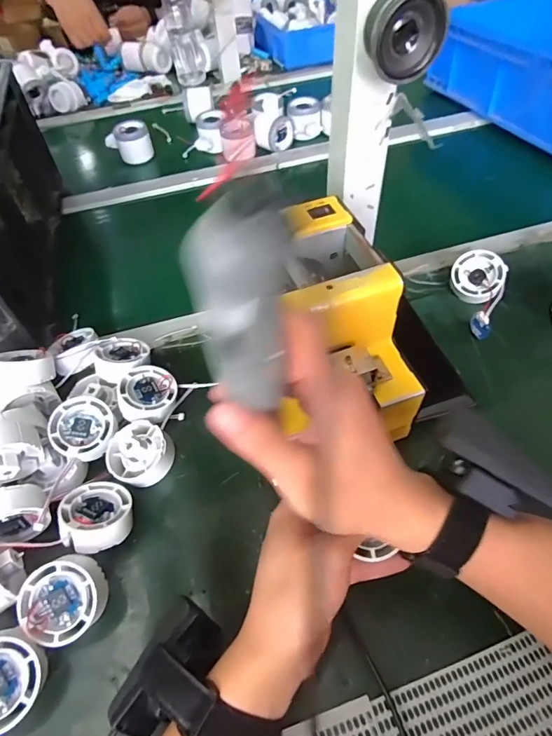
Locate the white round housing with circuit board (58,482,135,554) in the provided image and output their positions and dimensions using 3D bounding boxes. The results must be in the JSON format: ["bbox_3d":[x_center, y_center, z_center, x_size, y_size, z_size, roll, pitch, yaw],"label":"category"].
[{"bbox_3d":[-0.145,0.119,0.345,0.052,0.023,0.052,8,28,-4],"label":"white round housing with circuit board"}]

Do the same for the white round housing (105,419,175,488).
[{"bbox_3d":[-0.123,0.077,0.383,0.059,0.034,0.052,31,61,25],"label":"white round housing"}]

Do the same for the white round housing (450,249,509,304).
[{"bbox_3d":[0.226,-0.103,0.477,0.057,0.021,0.057,-4,78,21],"label":"white round housing"}]

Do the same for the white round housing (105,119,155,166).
[{"bbox_3d":[-0.261,-0.405,0.765,0.061,0.051,0.060,36,63,27],"label":"white round housing"}]

